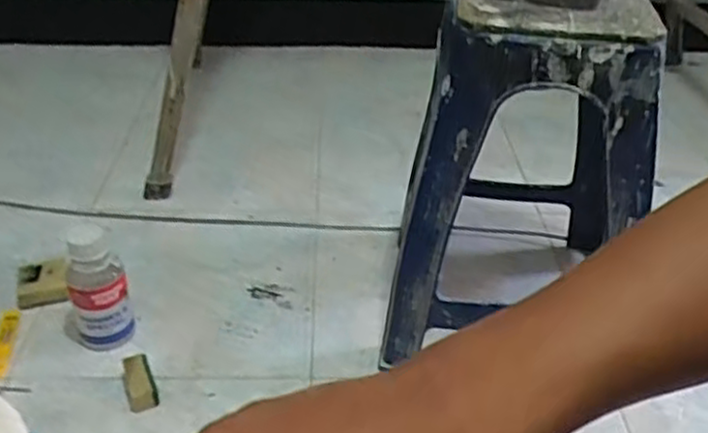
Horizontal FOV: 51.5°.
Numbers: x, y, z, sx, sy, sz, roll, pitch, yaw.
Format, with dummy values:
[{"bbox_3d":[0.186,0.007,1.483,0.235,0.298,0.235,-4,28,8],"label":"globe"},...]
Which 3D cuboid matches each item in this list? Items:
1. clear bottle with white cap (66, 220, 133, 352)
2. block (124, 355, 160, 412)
[{"bbox_3d":[-0.346,0.096,0.975,0.086,0.169,0.068,-14,38,-23],"label":"clear bottle with white cap"},{"bbox_3d":[-0.273,0.208,0.931,0.035,0.035,0.074,-11,37,-19],"label":"block"}]

